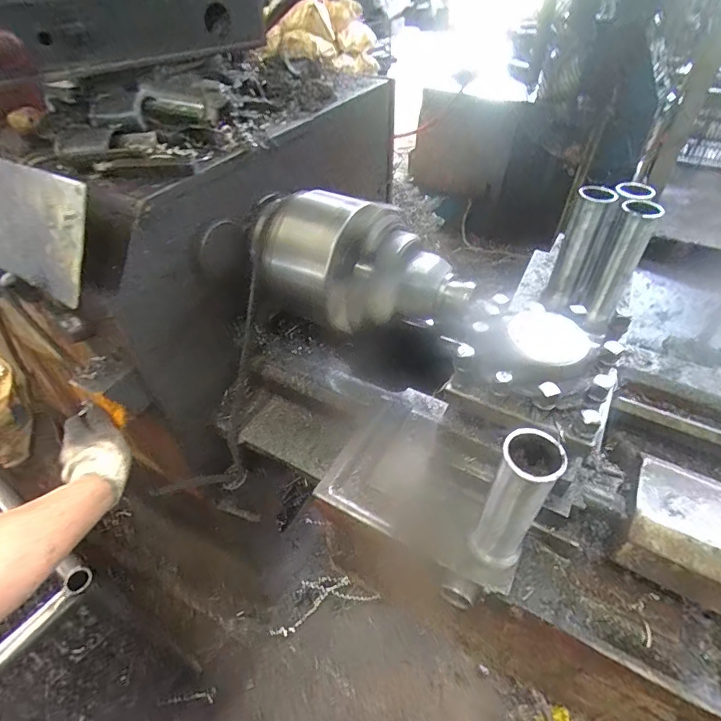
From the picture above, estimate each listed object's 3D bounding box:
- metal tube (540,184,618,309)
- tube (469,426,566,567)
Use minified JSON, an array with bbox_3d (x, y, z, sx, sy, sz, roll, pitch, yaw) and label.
[{"bbox_3d":[0.345,-0.177,0.698,0.050,0.186,0.060,24,50,26],"label":"metal tube"},{"bbox_3d":[0.153,0.142,0.435,0.047,0.183,0.054,24,50,26],"label":"tube"}]

